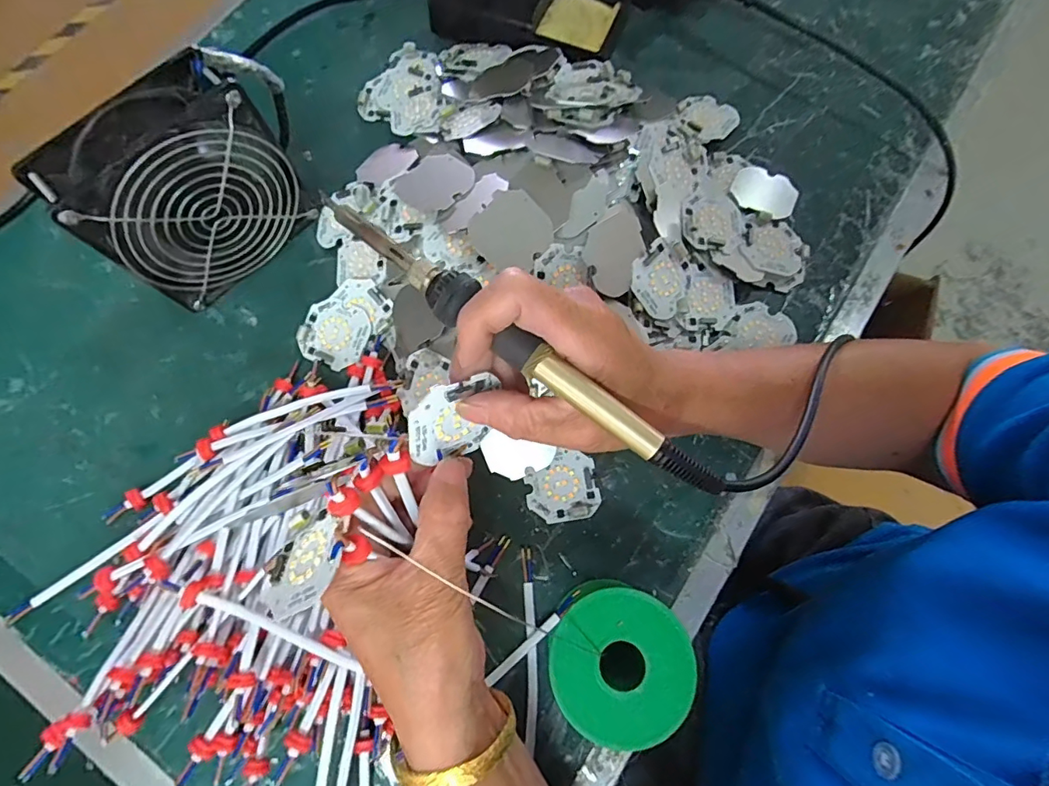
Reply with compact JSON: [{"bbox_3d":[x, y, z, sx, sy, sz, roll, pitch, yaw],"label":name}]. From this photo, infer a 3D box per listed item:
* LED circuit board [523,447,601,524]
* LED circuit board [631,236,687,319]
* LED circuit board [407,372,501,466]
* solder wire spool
[{"bbox_3d":[0.024,0.061,0.326,0.046,0.005,0.045,-9,75,-2],"label":"LED circuit board"},{"bbox_3d":[0.091,-0.074,0.338,0.039,0.004,0.045,-44,109,-10],"label":"LED circuit board"},{"bbox_3d":[-0.033,0.013,0.234,0.043,0.043,0.005,-14,40,-33],"label":"LED circuit board"},{"bbox_3d":[0.047,0.138,0.270,0.065,0.073,0.065,0,75,1],"label":"solder wire spool"}]

